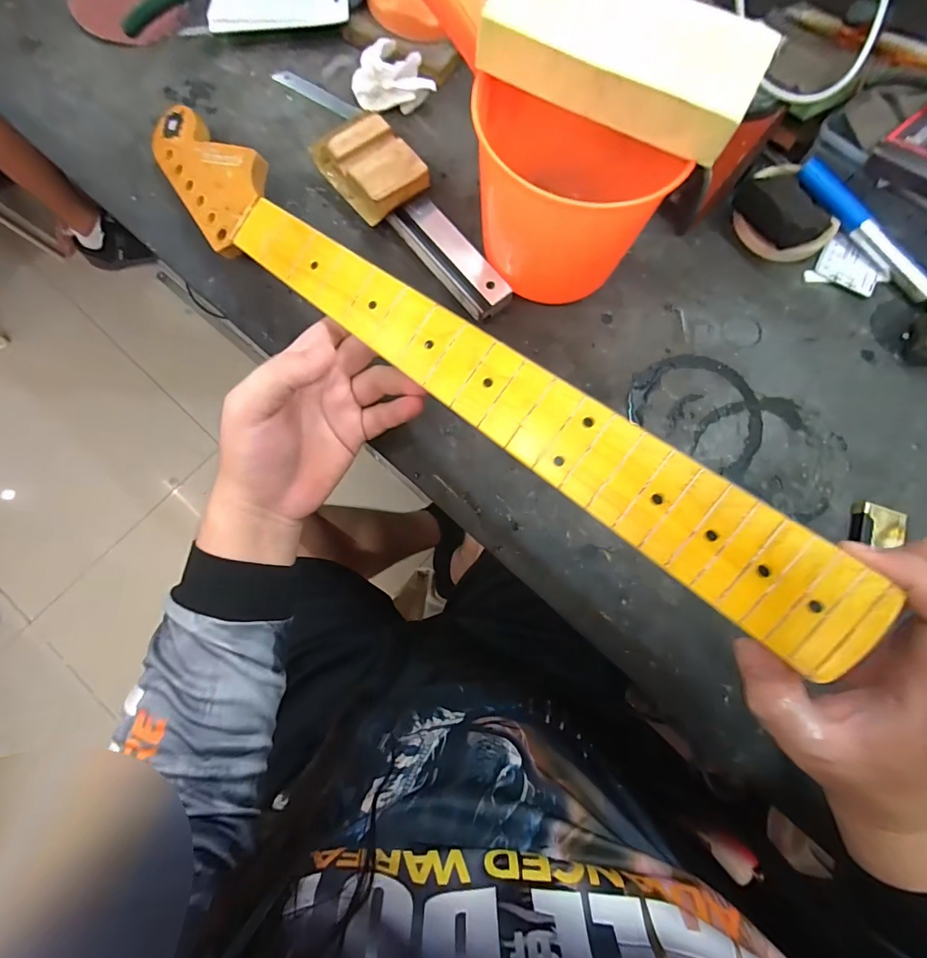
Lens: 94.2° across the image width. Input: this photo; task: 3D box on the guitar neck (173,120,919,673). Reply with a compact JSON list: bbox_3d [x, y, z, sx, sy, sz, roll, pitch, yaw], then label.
[{"bbox_3d":[-0.047,-0.114,0.293,0.612,0.019,0.058,40,81,20],"label":"guitar neck"}]

